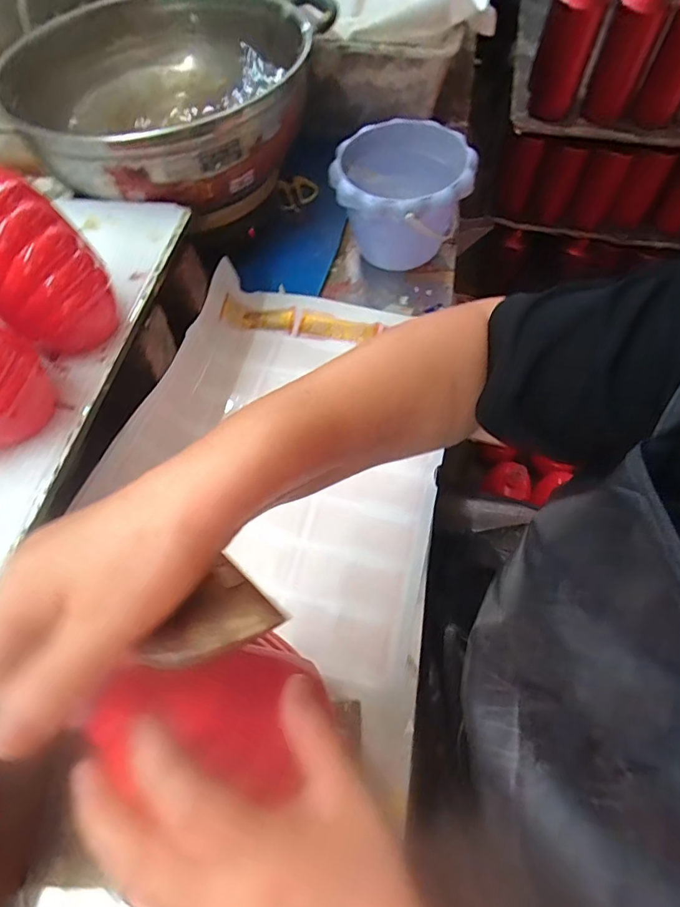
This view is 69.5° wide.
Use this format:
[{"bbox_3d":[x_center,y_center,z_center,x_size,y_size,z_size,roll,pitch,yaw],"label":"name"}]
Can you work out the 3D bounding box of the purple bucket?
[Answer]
[{"bbox_3d":[0.070,-0.295,0.584,0.150,0.131,0.138,0,61,0],"label":"purple bucket"}]

